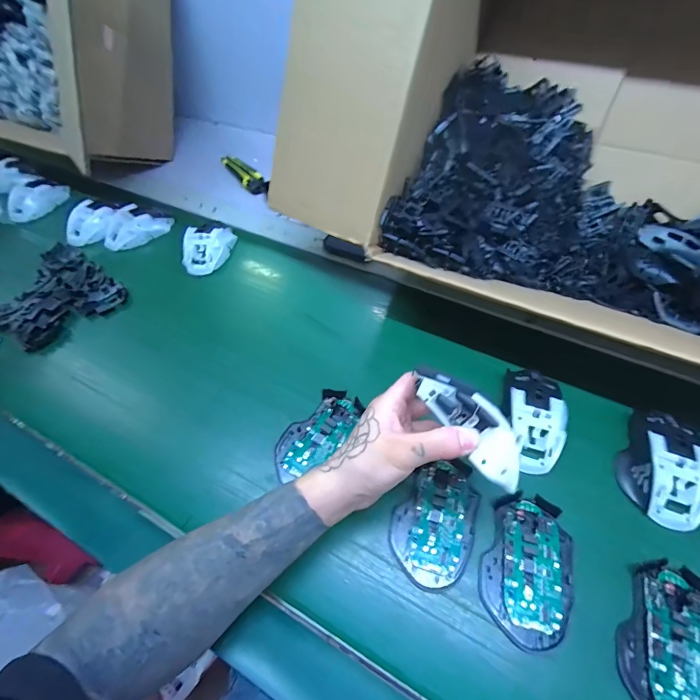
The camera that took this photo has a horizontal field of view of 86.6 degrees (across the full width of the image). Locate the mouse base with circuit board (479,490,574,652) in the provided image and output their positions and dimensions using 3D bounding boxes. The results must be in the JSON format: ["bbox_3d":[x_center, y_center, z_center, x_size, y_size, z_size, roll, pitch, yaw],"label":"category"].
[{"bbox_3d":[0.157,0.188,0.326,0.070,0.015,0.114,22,61,14],"label":"mouse base with circuit board"}]

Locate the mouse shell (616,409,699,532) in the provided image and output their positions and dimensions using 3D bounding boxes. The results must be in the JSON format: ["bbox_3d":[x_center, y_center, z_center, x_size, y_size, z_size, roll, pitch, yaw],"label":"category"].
[{"bbox_3d":[0.303,0.110,0.358,0.067,0.032,0.109,12,59,8],"label":"mouse shell"}]

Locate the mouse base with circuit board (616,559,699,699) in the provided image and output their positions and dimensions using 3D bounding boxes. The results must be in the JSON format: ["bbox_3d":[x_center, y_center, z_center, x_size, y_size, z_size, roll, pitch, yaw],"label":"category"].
[{"bbox_3d":[0.256,0.231,0.288,0.069,0.015,0.114,28,62,17],"label":"mouse base with circuit board"}]

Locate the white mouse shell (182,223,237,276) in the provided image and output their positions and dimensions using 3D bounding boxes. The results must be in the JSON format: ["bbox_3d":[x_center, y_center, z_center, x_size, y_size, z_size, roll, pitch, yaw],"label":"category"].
[{"bbox_3d":[-0.223,-0.163,0.581,0.060,0.033,0.107,7,58,4],"label":"white mouse shell"}]

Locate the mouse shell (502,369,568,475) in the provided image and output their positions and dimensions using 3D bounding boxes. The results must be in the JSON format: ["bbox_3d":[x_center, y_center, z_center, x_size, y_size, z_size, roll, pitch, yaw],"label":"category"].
[{"bbox_3d":[0.192,0.067,0.391,0.061,0.033,0.111,9,58,6],"label":"mouse shell"}]

